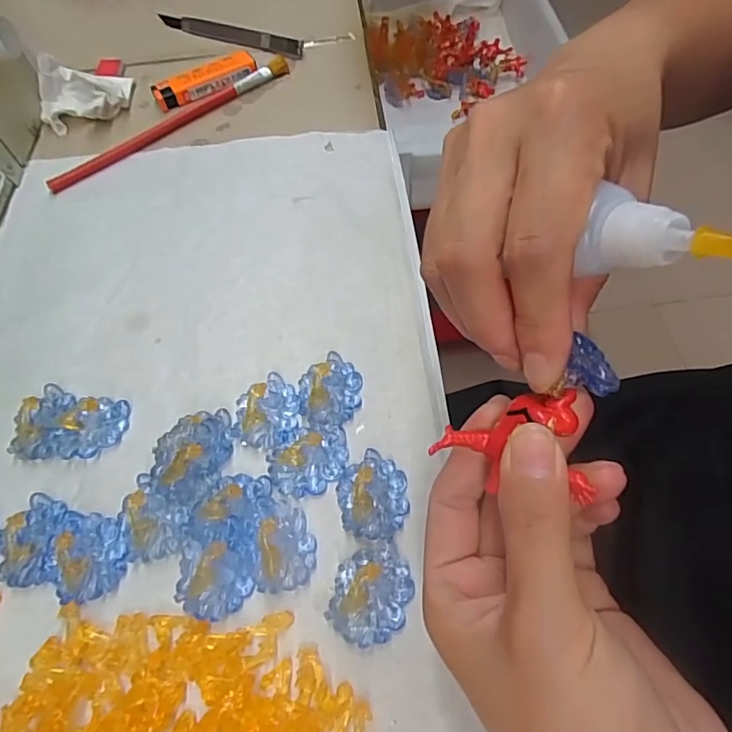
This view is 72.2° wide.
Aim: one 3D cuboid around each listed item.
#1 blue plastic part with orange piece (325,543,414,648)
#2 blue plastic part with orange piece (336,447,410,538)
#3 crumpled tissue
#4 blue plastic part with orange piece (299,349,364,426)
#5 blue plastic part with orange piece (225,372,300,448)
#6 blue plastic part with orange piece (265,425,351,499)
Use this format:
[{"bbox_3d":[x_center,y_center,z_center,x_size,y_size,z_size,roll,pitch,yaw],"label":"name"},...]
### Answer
[{"bbox_3d":[0.002,0.089,0.199,0.030,0.011,0.038,11,61,10],"label":"blue plastic part with orange piece"},{"bbox_3d":[0.003,0.056,0.220,0.030,0.005,0.038,-4,59,1],"label":"blue plastic part with orange piece"},{"bbox_3d":[-0.212,-0.204,0.373,0.064,0.030,0.058,-16,60,-6],"label":"crumpled tissue"},{"bbox_3d":[-0.018,0.011,0.248,0.030,0.006,0.038,-3,59,2],"label":"blue plastic part with orange piece"},{"bbox_3d":[-0.048,0.021,0.243,0.031,0.008,0.037,3,60,6],"label":"blue plastic part with orange piece"},{"bbox_3d":[-0.026,0.042,0.230,0.035,0.006,0.031,-10,59,-2],"label":"blue plastic part with orange piece"}]

